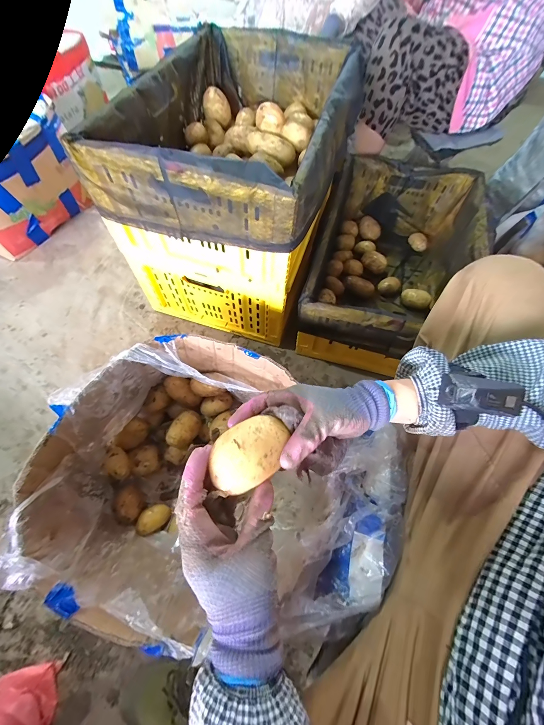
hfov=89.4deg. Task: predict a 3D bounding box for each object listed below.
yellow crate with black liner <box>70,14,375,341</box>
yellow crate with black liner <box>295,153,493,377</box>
[{"bbox_3d":[-0.062,-0.419,0.718,0.399,0.454,0.552,18,64,6],"label":"yellow crate with black liner"},{"bbox_3d":[0.333,-0.278,0.783,0.391,0.244,0.600,17,64,5],"label":"yellow crate with black liner"}]

